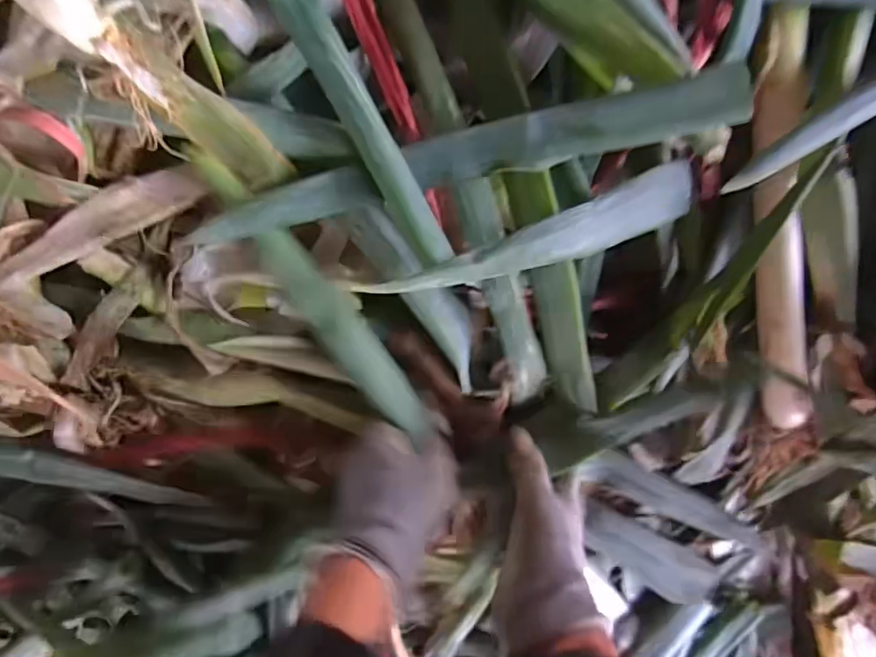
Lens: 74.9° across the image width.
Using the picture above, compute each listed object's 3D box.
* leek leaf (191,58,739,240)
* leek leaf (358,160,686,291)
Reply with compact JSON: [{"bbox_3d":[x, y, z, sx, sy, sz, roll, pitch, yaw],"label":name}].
[{"bbox_3d":[0.010,-0.099,0.336,0.318,0.053,0.032,-12,97,1],"label":"leek leaf"},{"bbox_3d":[0.071,-0.057,0.358,0.244,0.012,0.036,-22,98,-20],"label":"leek leaf"}]

